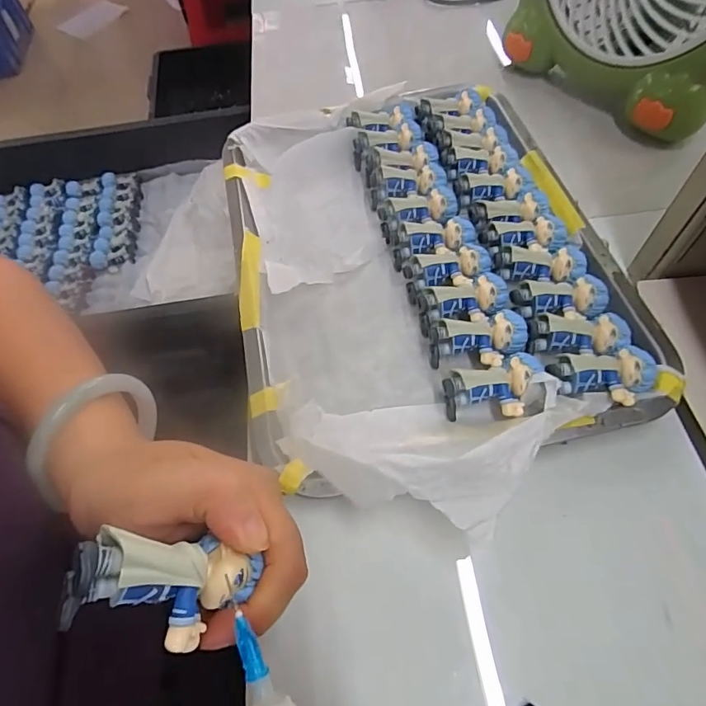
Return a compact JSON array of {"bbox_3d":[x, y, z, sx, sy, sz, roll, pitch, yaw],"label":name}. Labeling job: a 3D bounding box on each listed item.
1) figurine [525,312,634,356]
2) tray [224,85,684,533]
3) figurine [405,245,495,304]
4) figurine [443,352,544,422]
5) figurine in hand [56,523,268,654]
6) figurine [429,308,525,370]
[{"bbox_3d":[0.143,-0.010,0.296,0.058,0.020,0.027,-5,60,1],"label":"figurine"},{"bbox_3d":[0.042,-0.072,0.335,0.245,0.053,0.356,-13,60,-3],"label":"tray"},{"bbox_3d":[0.068,-0.055,0.336,0.059,0.028,0.033,-23,61,-9],"label":"figurine"},{"bbox_3d":[0.085,0.021,0.283,0.060,0.026,0.034,-18,60,9],"label":"figurine"},{"bbox_3d":[-0.059,0.075,0.147,0.057,0.020,0.030,21,54,-32],"label":"figurine in hand"},{"bbox_3d":[0.081,-0.005,0.305,0.059,0.029,0.032,-9,60,-1],"label":"figurine"}]

